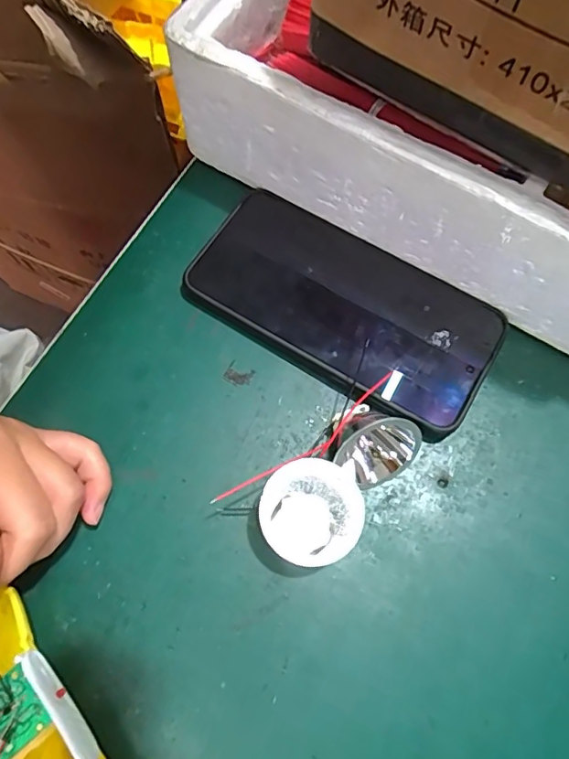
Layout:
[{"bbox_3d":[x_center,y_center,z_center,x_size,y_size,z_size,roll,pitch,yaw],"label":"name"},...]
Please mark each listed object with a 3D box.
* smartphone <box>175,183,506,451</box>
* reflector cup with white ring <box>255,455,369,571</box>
[{"bbox_3d":[0.031,-0.040,0.284,0.162,0.013,0.083,30,72,9],"label":"smartphone"},{"bbox_3d":[0.012,0.062,0.239,0.045,0.029,0.044,0,70,-1],"label":"reflector cup with white ring"}]

